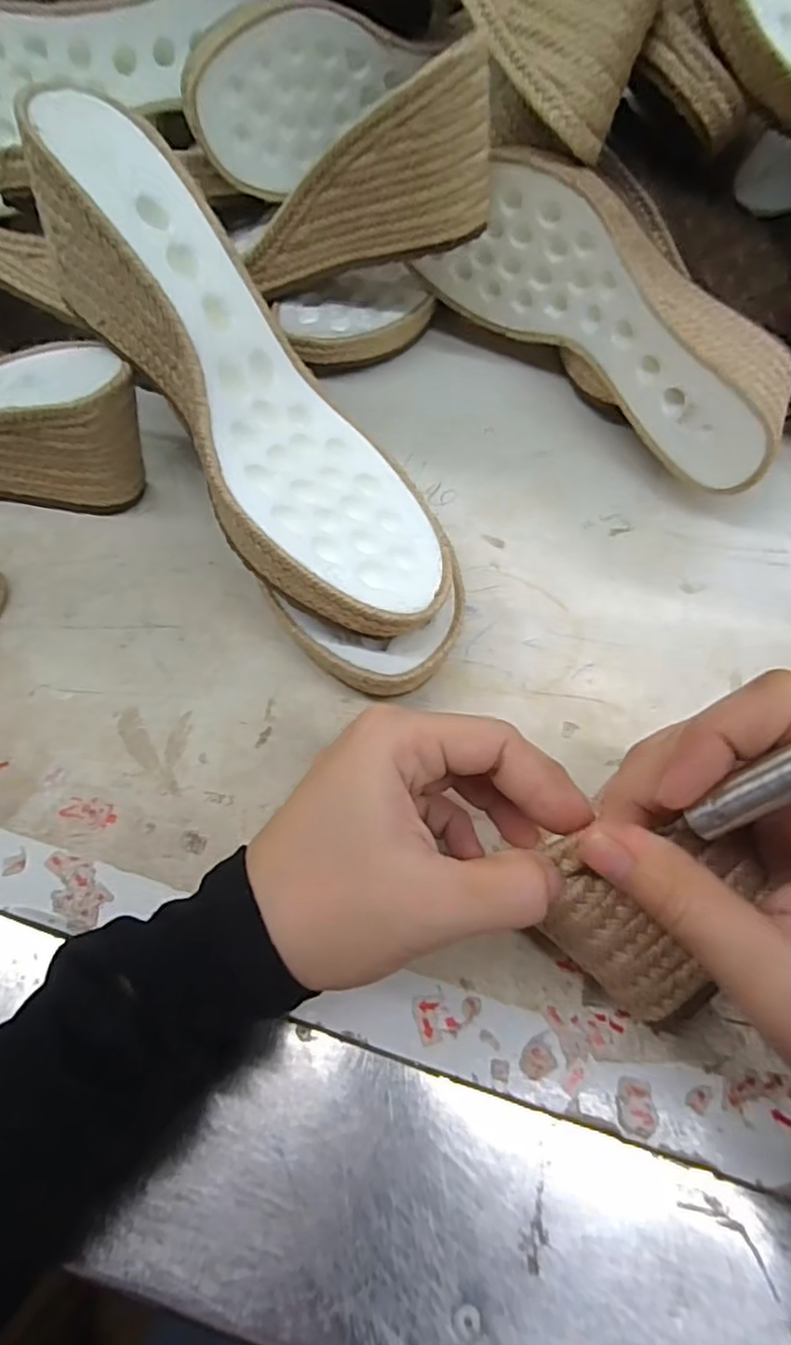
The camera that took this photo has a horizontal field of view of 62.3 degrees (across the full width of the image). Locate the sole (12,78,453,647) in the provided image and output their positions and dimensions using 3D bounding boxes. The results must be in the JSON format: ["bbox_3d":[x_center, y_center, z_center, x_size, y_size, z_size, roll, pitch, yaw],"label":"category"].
[{"bbox_3d":[-0.060,-0.115,0.262,0.080,0.051,0.235,-35,91,-17],"label":"sole"}]

